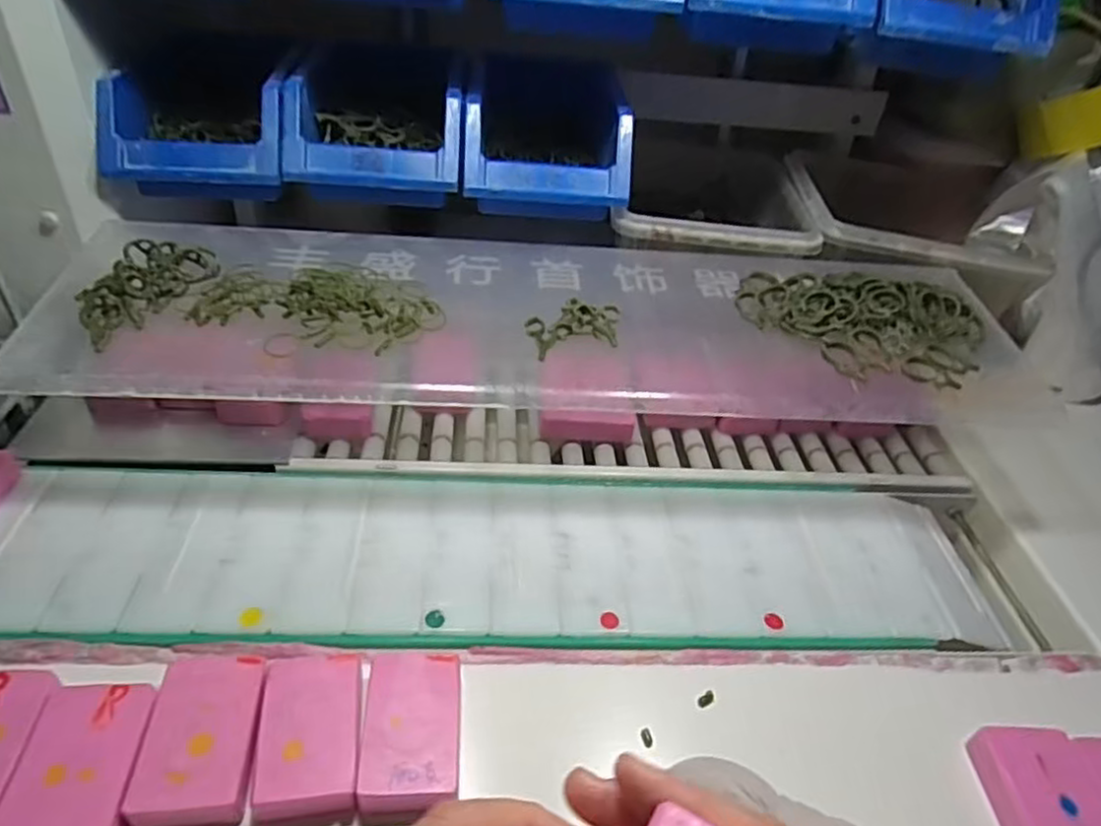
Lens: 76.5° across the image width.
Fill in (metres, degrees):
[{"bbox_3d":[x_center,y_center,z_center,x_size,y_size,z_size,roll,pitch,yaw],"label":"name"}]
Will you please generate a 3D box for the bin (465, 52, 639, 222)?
[{"bbox_3d":[-0.002,-0.217,0.559,0.123,0.089,0.156,4,42,-4],"label":"bin"}]

